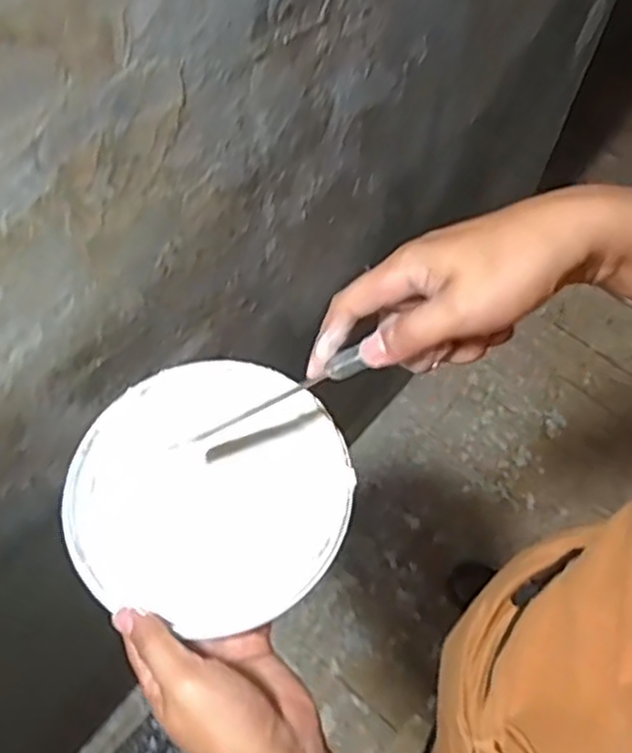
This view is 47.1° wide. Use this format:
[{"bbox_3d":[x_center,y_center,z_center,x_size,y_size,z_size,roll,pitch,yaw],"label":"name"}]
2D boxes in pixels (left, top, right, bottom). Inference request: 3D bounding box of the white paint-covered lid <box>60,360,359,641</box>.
[{"bbox_3d":[-0.069,0.070,0.471,0.176,0.021,0.169,1,69,-2],"label":"white paint-covered lid"}]

